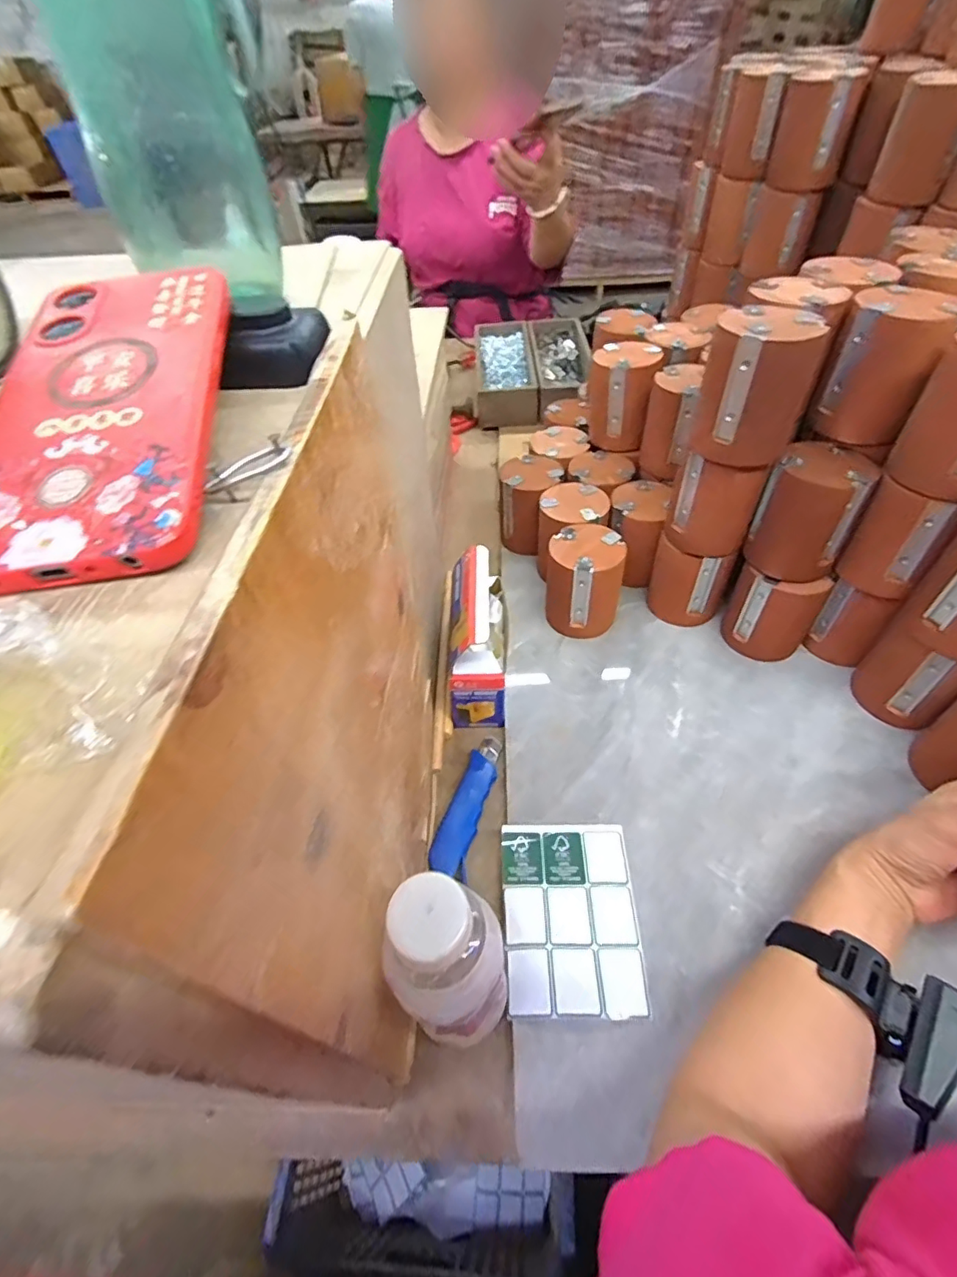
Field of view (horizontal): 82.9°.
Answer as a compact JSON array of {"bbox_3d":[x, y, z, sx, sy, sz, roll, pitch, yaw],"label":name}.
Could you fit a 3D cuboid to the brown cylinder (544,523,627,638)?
[{"bbox_3d":[0.115,-0.061,0.596,0.075,0.104,0.073,9,51,12],"label":"brown cylinder"}]

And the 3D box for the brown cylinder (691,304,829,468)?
[{"bbox_3d":[0.226,-0.206,0.445,0.078,0.101,0.075,19,53,19],"label":"brown cylinder"}]

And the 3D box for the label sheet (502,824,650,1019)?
[{"bbox_3d":[0.070,0.211,0.422,0.099,0.009,0.136,-1,49,3],"label":"label sheet"}]

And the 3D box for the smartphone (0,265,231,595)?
[{"bbox_3d":[-0.134,-0.087,0.196,0.077,0.008,0.161,-10,59,-4],"label":"smartphone"}]

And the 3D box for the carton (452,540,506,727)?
[{"bbox_3d":[0.001,-0.003,0.543,0.048,0.119,0.135,0,49,4],"label":"carton"}]

